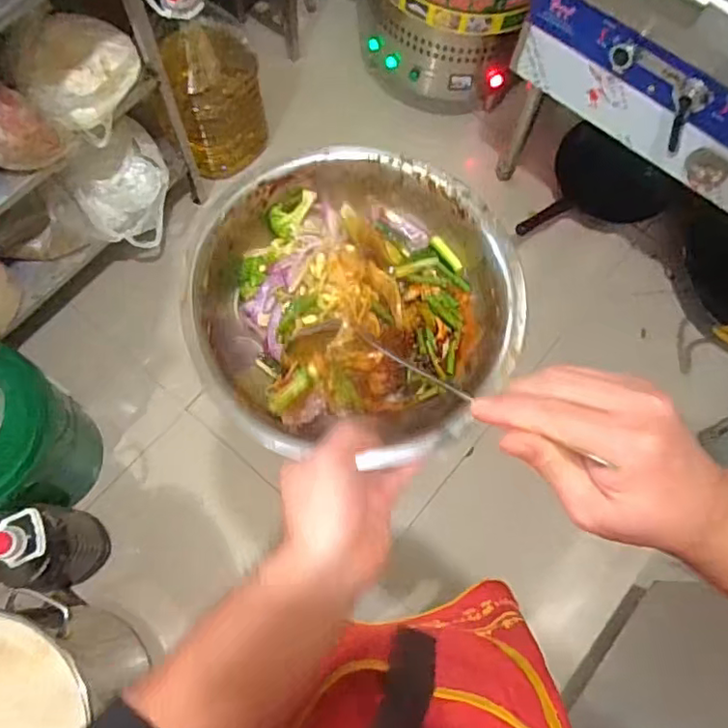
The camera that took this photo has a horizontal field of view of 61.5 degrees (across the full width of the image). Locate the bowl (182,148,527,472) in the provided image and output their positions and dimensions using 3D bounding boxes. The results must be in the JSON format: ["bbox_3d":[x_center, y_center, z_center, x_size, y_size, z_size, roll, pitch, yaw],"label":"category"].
[{"bbox_3d":[-0.007,-0.054,0.535,0.270,0.087,0.265,6,71,-1],"label":"bowl"}]

